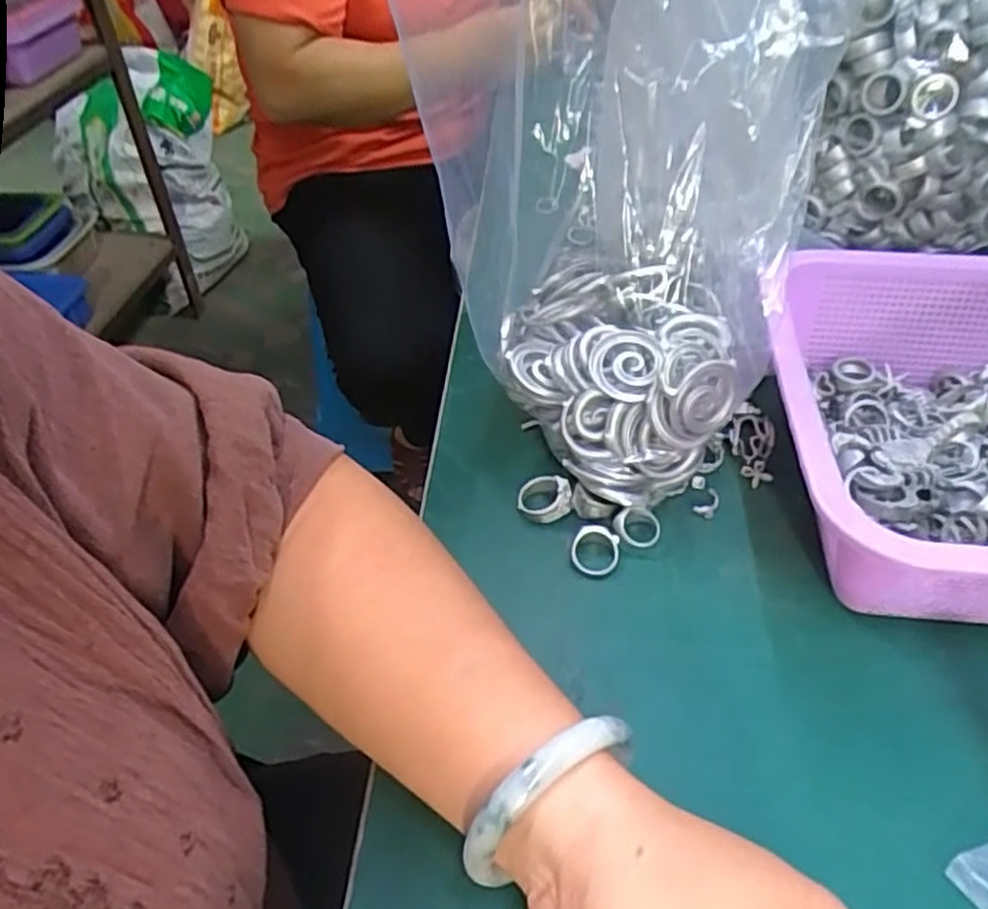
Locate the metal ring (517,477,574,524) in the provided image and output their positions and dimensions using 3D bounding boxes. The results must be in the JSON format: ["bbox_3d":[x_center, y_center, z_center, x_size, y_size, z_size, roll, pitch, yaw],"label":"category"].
[{"bbox_3d":[0.026,0.022,0.387,0.028,0.016,0.022,1,45,4],"label":"metal ring"}]

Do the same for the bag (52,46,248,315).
[{"bbox_3d":[-0.763,-0.614,1.701,0.336,0.469,0.206,-17,47,-14],"label":"bag"}]

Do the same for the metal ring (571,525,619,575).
[{"bbox_3d":[0.050,0.047,0.367,0.023,0.011,0.024,-1,45,1],"label":"metal ring"}]

